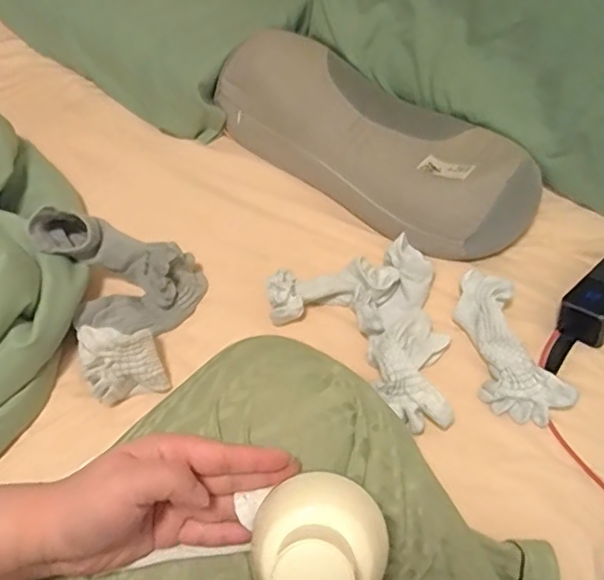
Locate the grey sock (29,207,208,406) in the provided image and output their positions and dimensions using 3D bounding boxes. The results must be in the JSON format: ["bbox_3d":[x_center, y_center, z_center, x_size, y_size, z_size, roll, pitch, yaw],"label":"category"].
[{"bbox_3d":[-0.192,-0.007,0.640,0.157,0.103,0.219,-23,57,-17],"label":"grey sock"}]

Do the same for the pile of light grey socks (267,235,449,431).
[{"bbox_3d":[0.072,0.048,0.621,0.194,0.049,0.231,-8,54,-8],"label":"pile of light grey socks"}]

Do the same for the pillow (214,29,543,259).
[{"bbox_3d":[0.095,-0.211,0.768,0.199,0.113,0.454,-36,62,-25],"label":"pillow"}]

